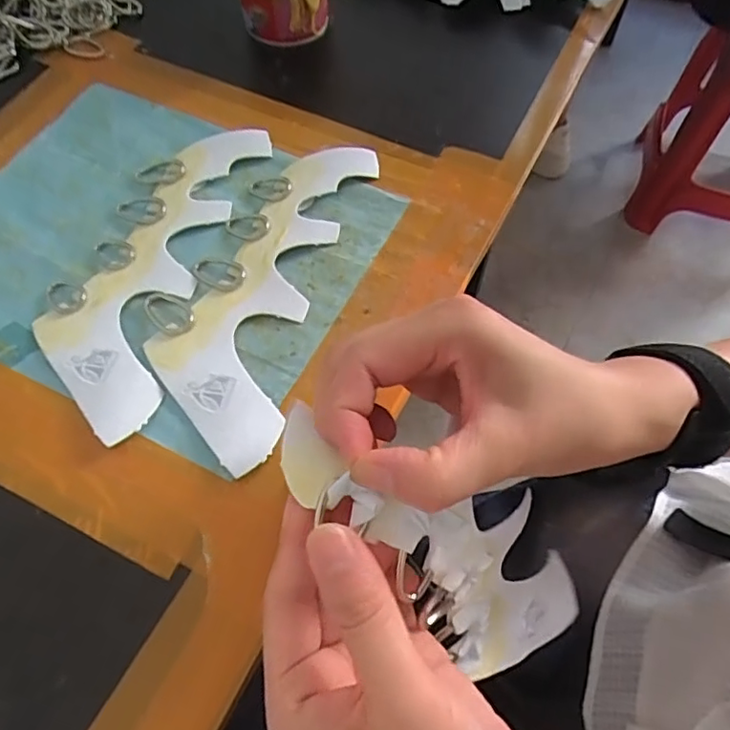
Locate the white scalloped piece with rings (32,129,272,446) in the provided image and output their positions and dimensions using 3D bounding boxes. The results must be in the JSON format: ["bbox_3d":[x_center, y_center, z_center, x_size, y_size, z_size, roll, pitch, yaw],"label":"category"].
[{"bbox_3d":[-0.123,-0.064,0.342,0.081,0.008,0.214,14,62,8],"label":"white scalloped piece with rings"}]

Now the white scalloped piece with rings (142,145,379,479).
[{"bbox_3d":[-0.064,-0.051,0.334,0.089,0.009,0.213,14,62,8],"label":"white scalloped piece with rings"}]

